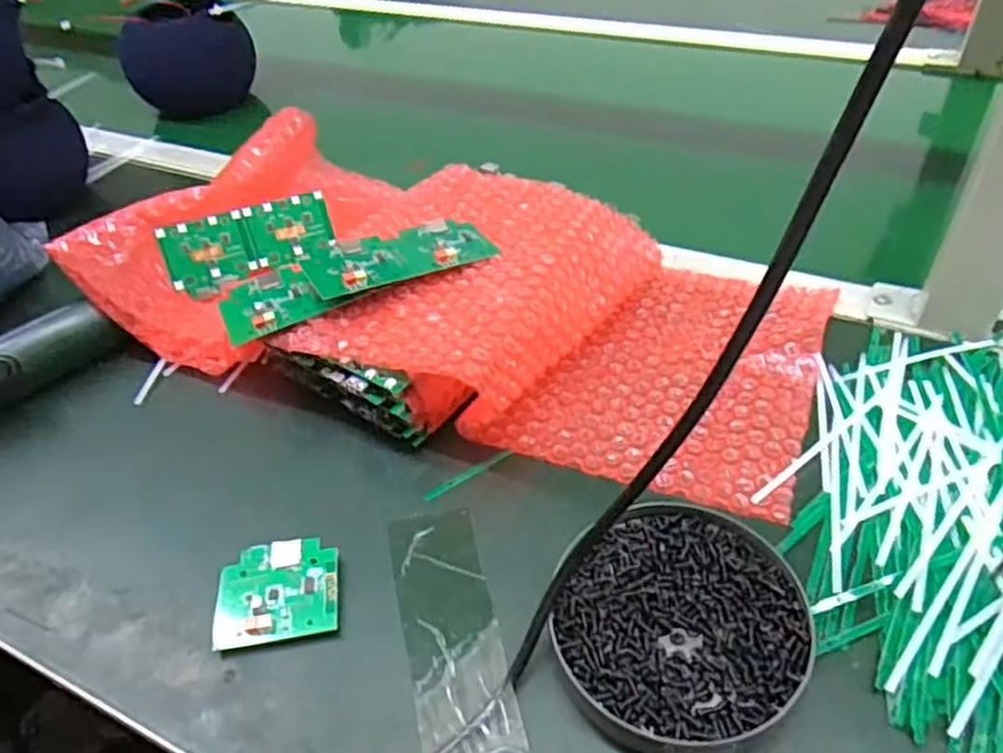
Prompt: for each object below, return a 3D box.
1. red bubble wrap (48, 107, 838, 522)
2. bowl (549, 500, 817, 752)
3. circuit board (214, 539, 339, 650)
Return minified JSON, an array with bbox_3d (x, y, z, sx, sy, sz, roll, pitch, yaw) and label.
[{"bbox_3d":[-0.032,-0.066,0.482,0.460,0.076,0.209,14,49,19],"label":"red bubble wrap"},{"bbox_3d":[0.080,0.113,0.338,0.110,0.021,0.113,-3,44,3],"label":"bowl"},{"bbox_3d":[-0.112,0.108,0.372,0.059,0.011,0.053,-8,44,-2],"label":"circuit board"}]

